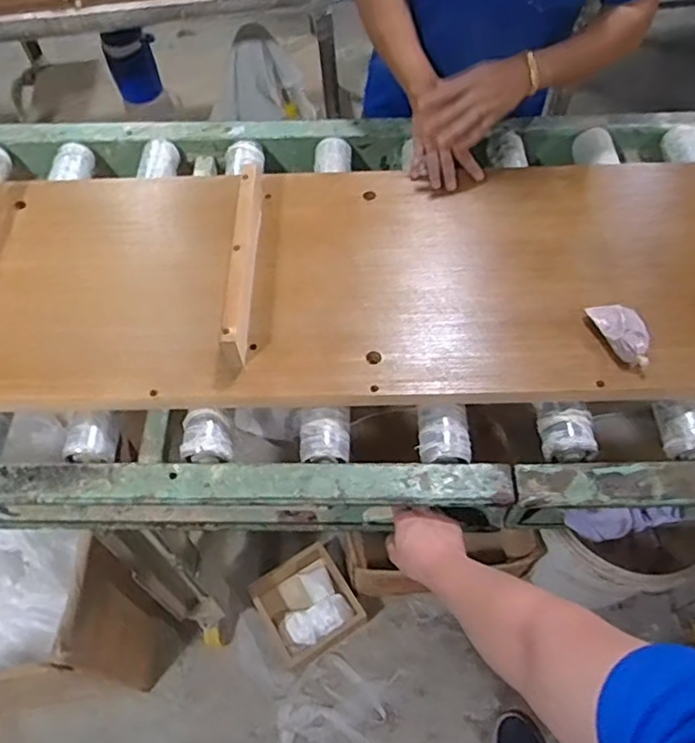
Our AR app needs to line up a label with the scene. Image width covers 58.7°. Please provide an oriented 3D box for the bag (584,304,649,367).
[{"bbox_3d":[0.343,-0.051,0.764,0.041,0.030,0.097,-23,59,-12],"label":"bag"}]

